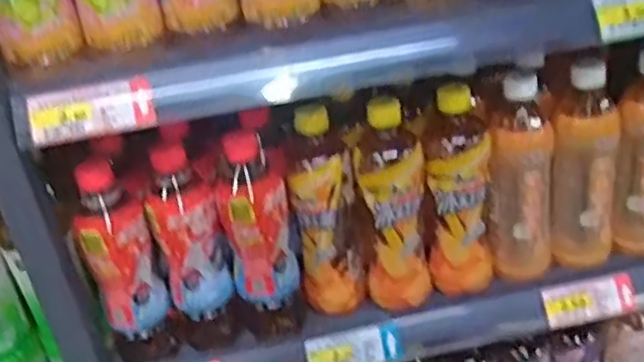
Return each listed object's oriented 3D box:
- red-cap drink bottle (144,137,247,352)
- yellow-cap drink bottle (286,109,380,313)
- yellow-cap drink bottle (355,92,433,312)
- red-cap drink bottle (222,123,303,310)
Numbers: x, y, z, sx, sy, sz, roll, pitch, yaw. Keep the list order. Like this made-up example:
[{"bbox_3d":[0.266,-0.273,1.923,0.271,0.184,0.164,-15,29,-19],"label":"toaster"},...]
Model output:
[{"bbox_3d":[-0.124,0.062,0.665,0.066,0.204,0.067,-15,30,-12],"label":"red-cap drink bottle"},{"bbox_3d":[0.007,0.027,0.684,0.071,0.202,0.069,-8,29,-1],"label":"yellow-cap drink bottle"},{"bbox_3d":[0.072,0.024,0.670,0.062,0.201,0.060,11,34,31],"label":"yellow-cap drink bottle"},{"bbox_3d":[-0.058,0.040,0.649,0.065,0.181,0.052,-10,29,-4],"label":"red-cap drink bottle"}]

